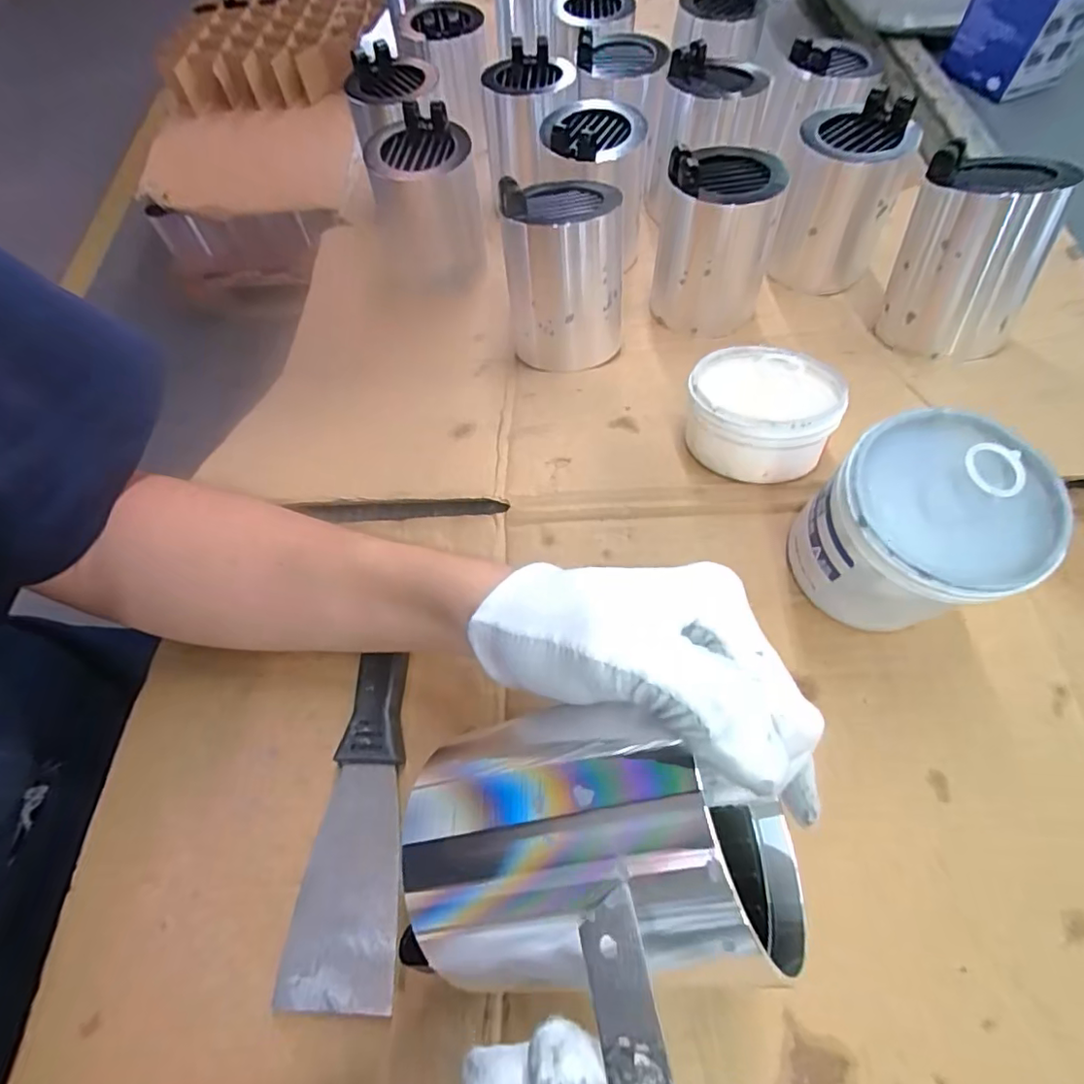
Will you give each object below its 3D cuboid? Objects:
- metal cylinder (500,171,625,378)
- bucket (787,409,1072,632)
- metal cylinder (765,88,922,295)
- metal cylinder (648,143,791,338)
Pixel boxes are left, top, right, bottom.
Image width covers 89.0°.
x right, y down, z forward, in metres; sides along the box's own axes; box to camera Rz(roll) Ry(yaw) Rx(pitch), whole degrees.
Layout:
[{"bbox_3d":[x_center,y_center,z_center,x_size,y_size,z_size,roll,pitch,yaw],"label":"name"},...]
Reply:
[{"bbox_3d":[0.018,-0.209,0.430,0.091,0.134,0.104,5,49,11],"label":"metal cylinder"},{"bbox_3d":[0.173,-0.001,0.262,0.081,0.086,0.079,-2,63,3],"label":"bucket"},{"bbox_3d":[0.247,-0.286,0.469,0.087,0.120,0.081,15,64,10],"label":"metal cylinder"},{"bbox_3d":[0.136,-0.240,0.437,0.088,0.111,0.090,15,64,10],"label":"metal cylinder"}]

